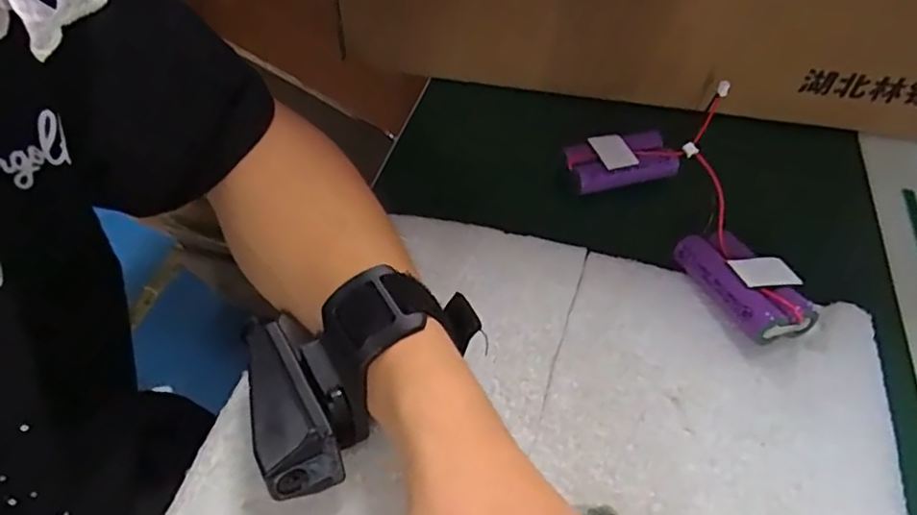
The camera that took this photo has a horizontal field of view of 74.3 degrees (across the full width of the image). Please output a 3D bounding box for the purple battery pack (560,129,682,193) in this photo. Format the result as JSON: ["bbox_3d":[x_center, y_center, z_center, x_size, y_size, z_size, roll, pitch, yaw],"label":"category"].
[{"bbox_3d":[0.097,-0.058,0.373,0.071,0.021,0.031,-15,52,-14],"label":"purple battery pack"}]

